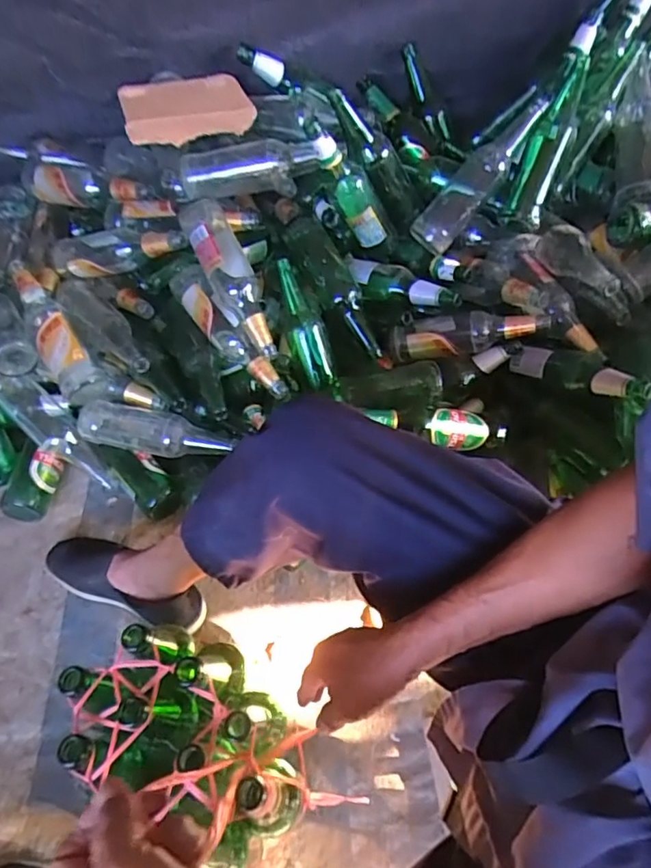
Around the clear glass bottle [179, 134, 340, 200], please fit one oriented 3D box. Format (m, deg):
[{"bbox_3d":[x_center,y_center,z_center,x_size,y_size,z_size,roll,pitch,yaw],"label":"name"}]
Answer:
[{"bbox_3d":[-0.100,-0.425,0.830,0.252,0.071,0.071,-1,57,16],"label":"clear glass bottle"}]

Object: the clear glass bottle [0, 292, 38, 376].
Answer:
[{"bbox_3d":[-0.527,-0.170,0.863,0.072,0.061,0.180,-32,63,-17],"label":"clear glass bottle"}]

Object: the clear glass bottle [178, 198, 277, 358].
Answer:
[{"bbox_3d":[-0.143,-0.239,0.834,0.073,0.070,0.261,-28,92,-15],"label":"clear glass bottle"}]

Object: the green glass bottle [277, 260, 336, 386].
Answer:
[{"bbox_3d":[-0.034,-0.178,0.866,0.055,0.054,0.208,-21,98,-11],"label":"green glass bottle"}]

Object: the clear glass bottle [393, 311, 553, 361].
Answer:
[{"bbox_3d":[0.233,-0.170,0.882,0.255,0.055,0.059,-6,57,18],"label":"clear glass bottle"}]

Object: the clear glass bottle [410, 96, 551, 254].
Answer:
[{"bbox_3d":[0.244,-0.418,0.853,0.271,0.060,0.079,-49,63,16],"label":"clear glass bottle"}]

